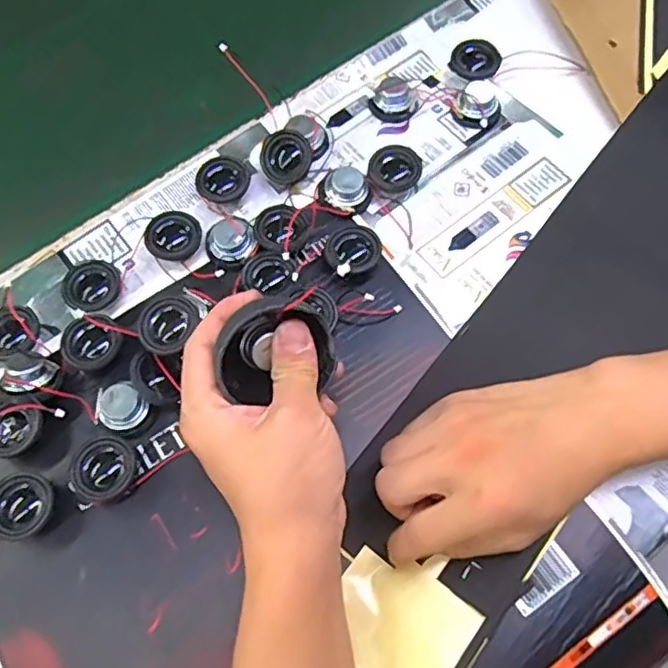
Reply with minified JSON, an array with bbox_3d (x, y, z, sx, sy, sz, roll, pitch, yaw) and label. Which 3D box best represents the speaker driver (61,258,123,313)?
[{"bbox_3d":[-0.155,-0.030,0.395,0.036,0.019,0.032,-43,72,-15],"label":"speaker driver"}]

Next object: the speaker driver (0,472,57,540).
[{"bbox_3d":[-0.173,0.095,0.340,0.033,0.021,0.034,-1,67,1],"label":"speaker driver"}]

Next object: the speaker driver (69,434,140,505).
[{"bbox_3d":[-0.131,0.078,0.349,0.033,0.021,0.032,-1,67,1],"label":"speaker driver"}]

